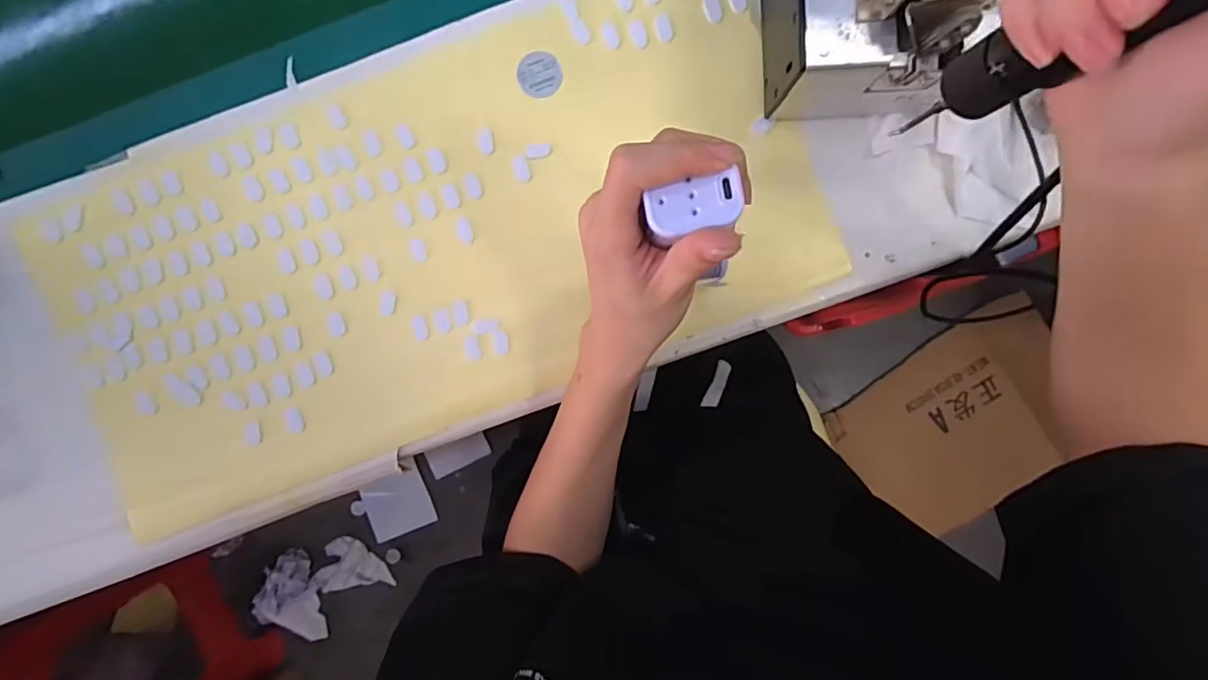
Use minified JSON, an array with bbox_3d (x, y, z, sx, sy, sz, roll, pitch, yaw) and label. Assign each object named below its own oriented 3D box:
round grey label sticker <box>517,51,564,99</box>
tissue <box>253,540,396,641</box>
[{"bbox_3d":[-0.042,-0.176,0.366,0.028,0.005,0.028,0,92,1],"label":"round grey label sticker"},{"bbox_3d":[-0.573,0.493,1.099,0.242,0.079,0.178,-38,91,2],"label":"tissue"}]

